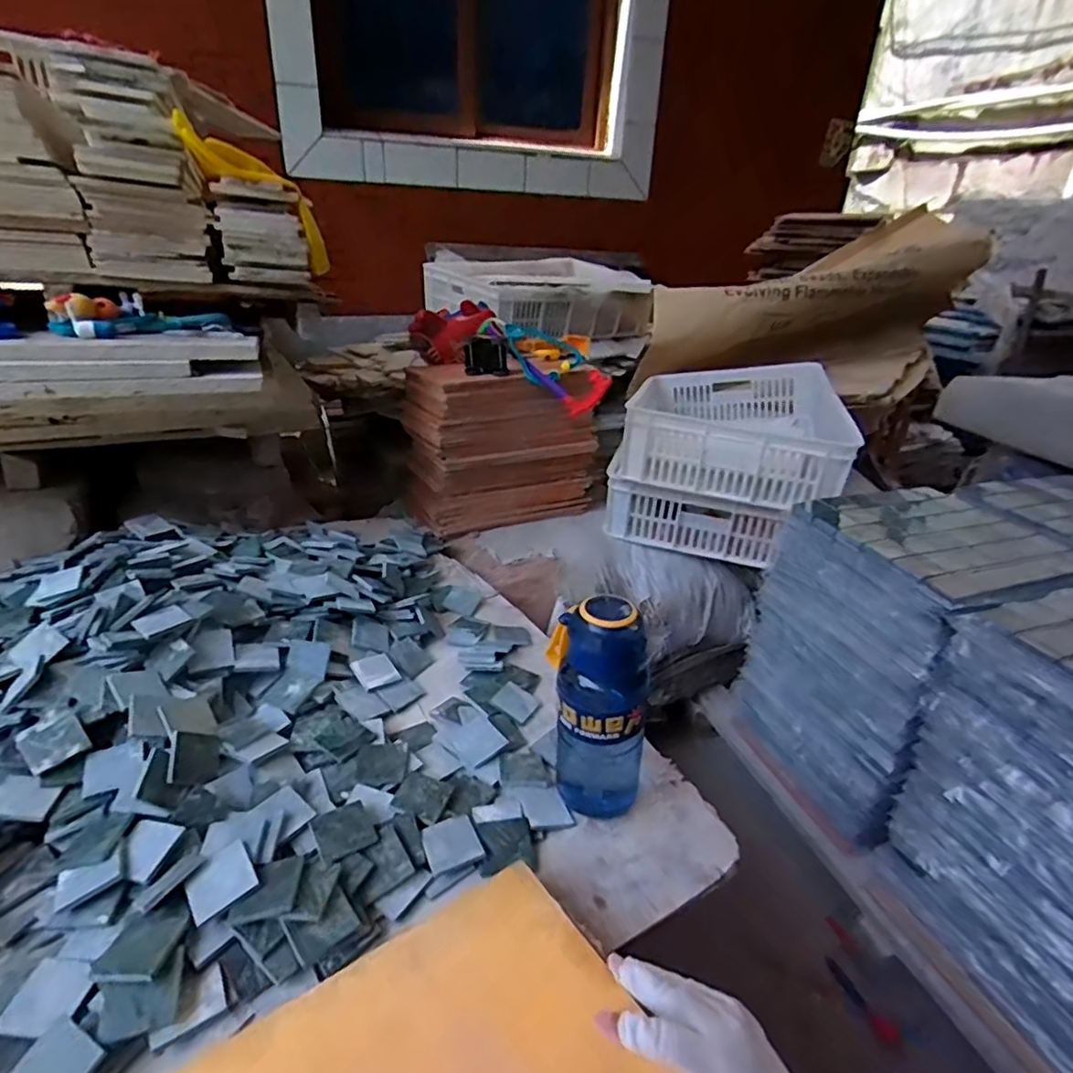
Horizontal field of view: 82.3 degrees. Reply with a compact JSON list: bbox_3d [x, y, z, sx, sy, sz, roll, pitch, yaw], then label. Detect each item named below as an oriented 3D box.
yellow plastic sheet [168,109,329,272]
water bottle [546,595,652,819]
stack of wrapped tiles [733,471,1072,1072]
[{"bbox_3d":[-0.414,-0.522,0.931,0.265,0.073,0.044,39,2,-38],"label":"yellow plastic sheet"},{"bbox_3d":[0.059,0.174,0.616,0.106,0.236,0.080,8,28,10],"label":"water bottle"},{"bbox_3d":[0.822,0.267,1.028,0.637,0.506,0.776,-7,29,-17],"label":"stack of wrapped tiles"}]

